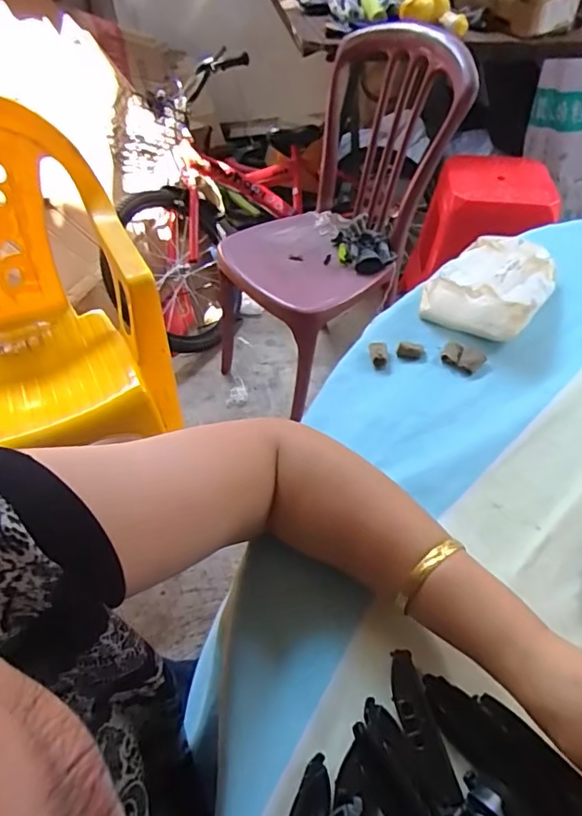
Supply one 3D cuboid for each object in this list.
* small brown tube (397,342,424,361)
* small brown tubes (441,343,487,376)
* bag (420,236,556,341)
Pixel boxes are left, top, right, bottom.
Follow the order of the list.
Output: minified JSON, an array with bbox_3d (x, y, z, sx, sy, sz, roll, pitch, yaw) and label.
[{"bbox_3d":[0.113,-0.054,0.501,0.023,0.013,0.015,10,50,10],"label":"small brown tube"},{"bbox_3d":[0.160,-0.048,0.494,0.037,0.010,0.028,28,55,23],"label":"small brown tubes"},{"bbox_3d":[0.207,-0.134,0.540,0.108,0.040,0.150,28,55,23],"label":"bag"}]

